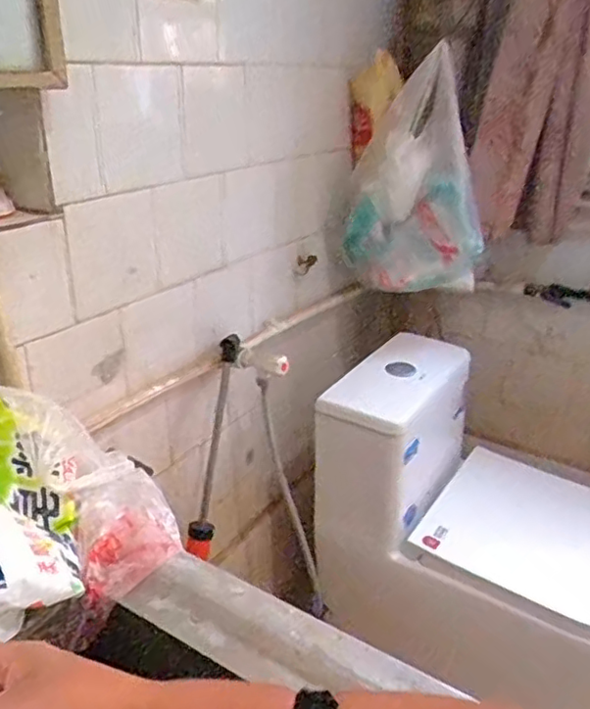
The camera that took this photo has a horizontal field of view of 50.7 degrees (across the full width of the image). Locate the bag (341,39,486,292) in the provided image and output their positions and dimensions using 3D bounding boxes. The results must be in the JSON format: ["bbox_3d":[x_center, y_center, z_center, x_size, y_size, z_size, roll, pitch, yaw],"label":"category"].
[{"bbox_3d":[0.226,-0.305,1.160,0.268,0.401,0.139,6,25,8],"label":"bag"}]

